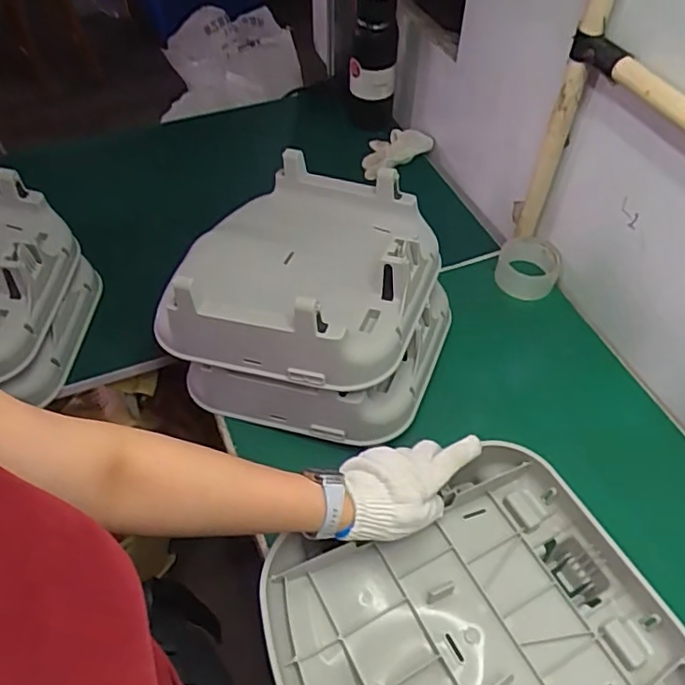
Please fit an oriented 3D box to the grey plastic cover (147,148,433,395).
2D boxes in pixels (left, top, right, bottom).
[{"bbox_3d":[-0.039,-0.101,0.733,0.290,0.091,0.295,13,53,10],"label":"grey plastic cover"}]

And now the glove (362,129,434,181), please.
[{"bbox_3d":[0.101,-0.358,1.129,0.136,0.045,0.063,-21,51,13],"label":"glove"}]

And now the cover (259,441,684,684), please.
[{"bbox_3d":[0.115,0.276,0.552,0.331,0.074,0.291,-21,55,-16],"label":"cover"}]

